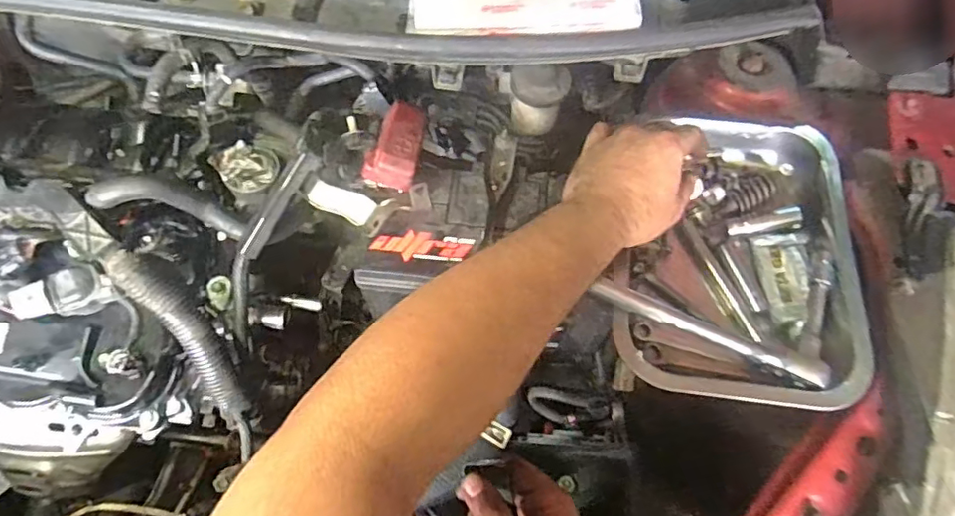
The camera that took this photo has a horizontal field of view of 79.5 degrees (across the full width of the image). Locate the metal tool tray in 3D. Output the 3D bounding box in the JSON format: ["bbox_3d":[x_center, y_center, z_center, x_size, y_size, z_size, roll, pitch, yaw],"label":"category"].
[{"bbox_3d":[0.204,-0.007,0.475,0.197,0.049,0.255,9,61,3],"label":"metal tool tray"}]

